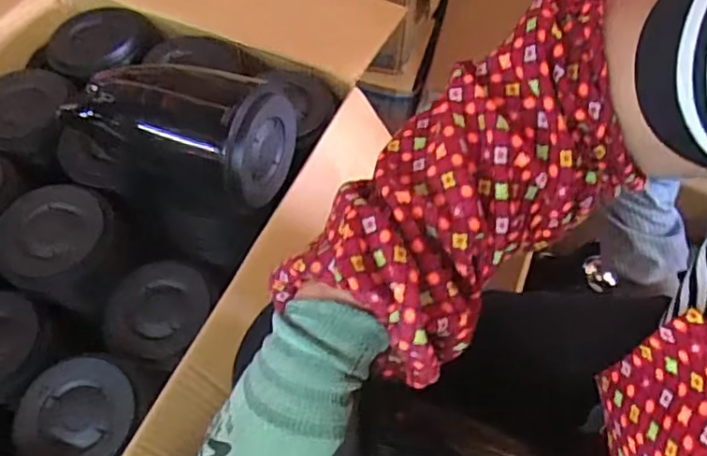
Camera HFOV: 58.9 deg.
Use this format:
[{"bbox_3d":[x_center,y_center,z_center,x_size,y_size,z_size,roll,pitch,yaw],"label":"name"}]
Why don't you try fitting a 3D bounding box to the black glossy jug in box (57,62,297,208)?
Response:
[{"bbox_3d":[-0.177,-0.096,0.621,0.224,0.097,0.104,12,59,6],"label":"black glossy jug in box"}]

